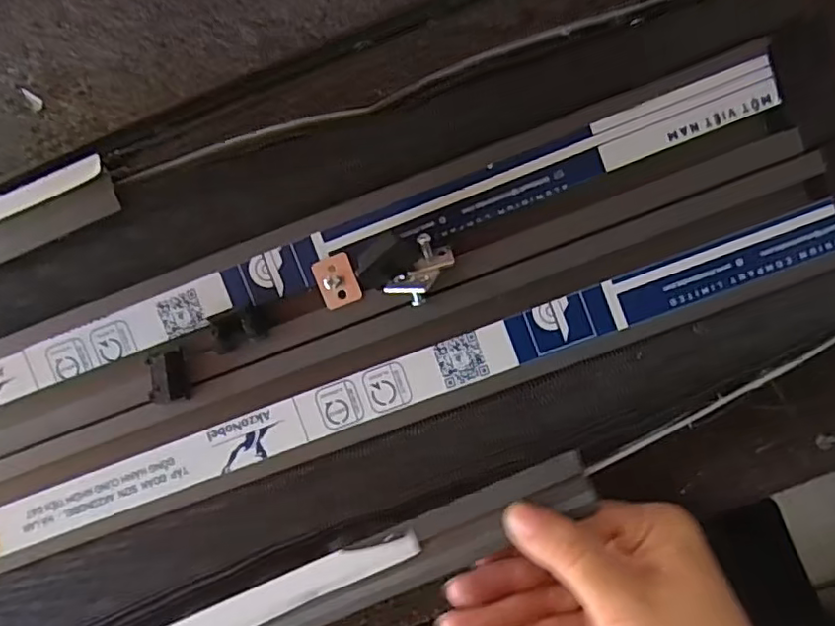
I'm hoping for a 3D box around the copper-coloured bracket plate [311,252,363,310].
[{"bbox_3d":[-0.034,-0.013,0.252,0.017,0.009,0.021,-19,89,4],"label":"copper-coloured bracket plate"}]

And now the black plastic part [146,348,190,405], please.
[{"bbox_3d":[-0.106,0.027,0.255,0.013,0.011,0.021,-6,90,4],"label":"black plastic part"}]

